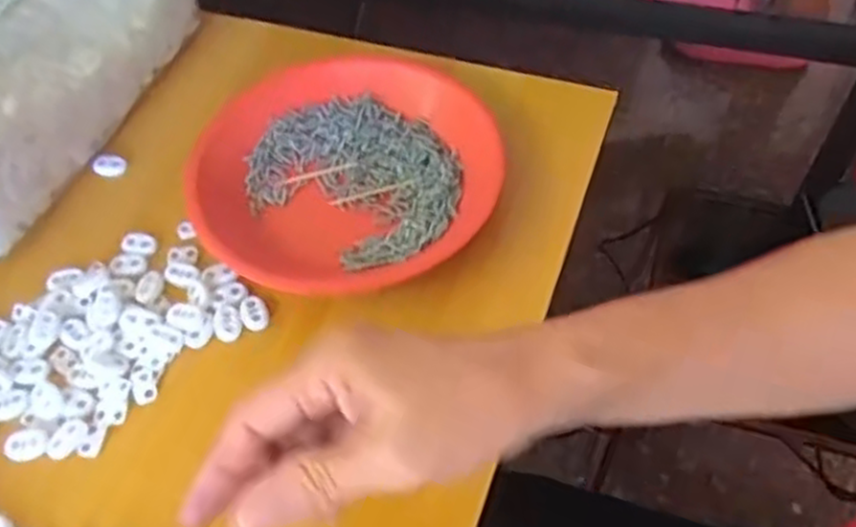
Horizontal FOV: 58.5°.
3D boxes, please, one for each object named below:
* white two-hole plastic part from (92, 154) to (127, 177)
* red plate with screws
[{"bbox_3d":[-0.219,-0.067,0.526,0.024,0.008,0.013,7,55,8],"label":"white two-hole plastic part"},{"bbox_3d":[-0.054,-0.064,0.496,0.190,0.025,0.174,-2,54,2],"label":"red plate with screws"}]

